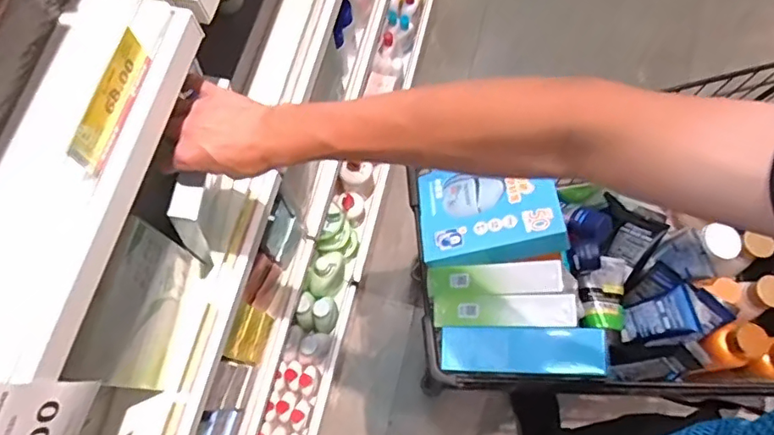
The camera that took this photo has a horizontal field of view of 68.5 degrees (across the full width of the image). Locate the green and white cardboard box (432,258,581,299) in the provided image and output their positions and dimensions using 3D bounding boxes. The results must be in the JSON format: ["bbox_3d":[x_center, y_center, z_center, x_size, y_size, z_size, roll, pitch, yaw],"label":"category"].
[{"bbox_3d":[0.141,0.076,0.706,0.176,0.028,0.048,-4,68,24],"label":"green and white cardboard box"}]

